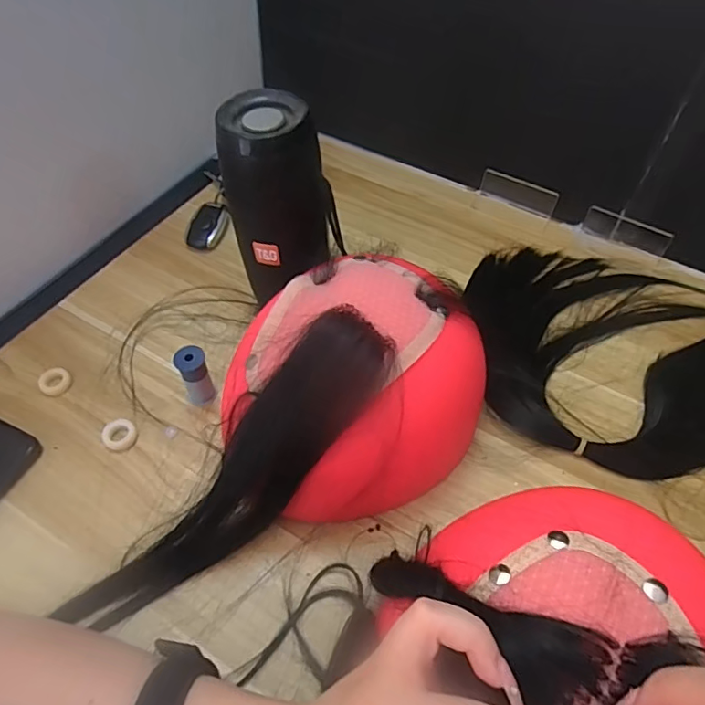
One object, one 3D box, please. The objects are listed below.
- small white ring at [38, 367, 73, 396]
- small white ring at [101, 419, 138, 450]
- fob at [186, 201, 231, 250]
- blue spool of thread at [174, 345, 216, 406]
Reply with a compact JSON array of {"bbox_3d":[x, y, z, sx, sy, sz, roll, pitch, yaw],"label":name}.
[{"bbox_3d":[-0.231,0.022,0.403,0.022,0.008,0.023,1,53,-1],"label":"small white ring"},{"bbox_3d":[-0.171,0.060,0.380,0.023,0.006,0.025,1,53,-1],"label":"small white ring"},{"bbox_3d":[-0.140,-0.122,0.504,0.035,0.017,0.050,8,54,4],"label":"fob"},{"bbox_3d":[-0.118,0.019,0.391,0.021,0.055,0.021,1,53,-1],"label":"blue spool of thread"}]

